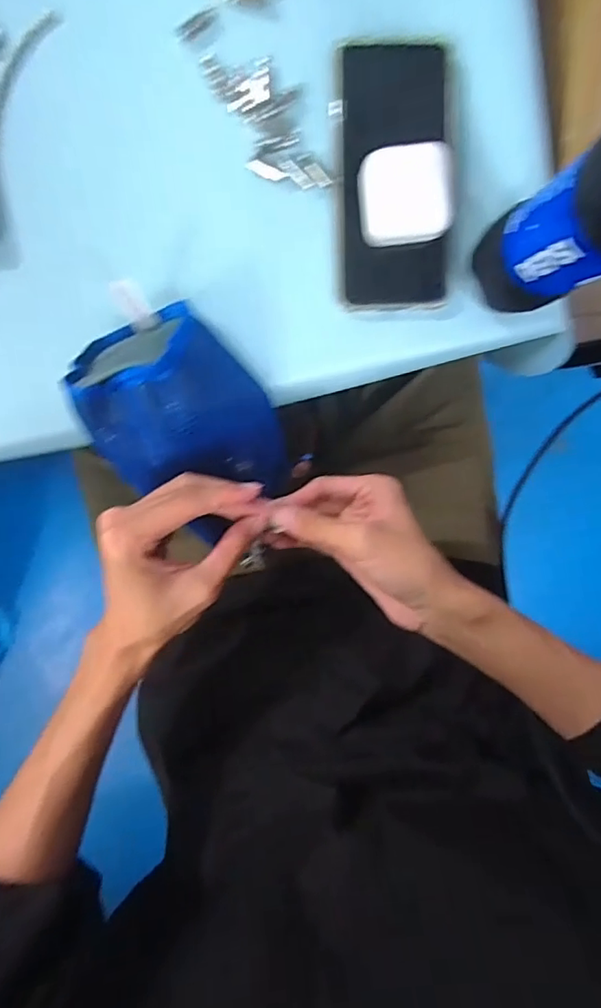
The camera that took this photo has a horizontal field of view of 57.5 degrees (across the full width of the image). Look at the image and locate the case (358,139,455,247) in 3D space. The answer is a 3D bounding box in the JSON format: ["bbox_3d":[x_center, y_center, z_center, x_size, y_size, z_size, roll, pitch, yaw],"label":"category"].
[{"bbox_3d":[0.068,-0.200,0.357,0.057,0.028,0.053,-6,101,0],"label":"case"}]

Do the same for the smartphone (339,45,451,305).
[{"bbox_3d":[0.063,-0.216,0.365,0.074,0.013,0.160,-2,101,-1],"label":"smartphone"}]

